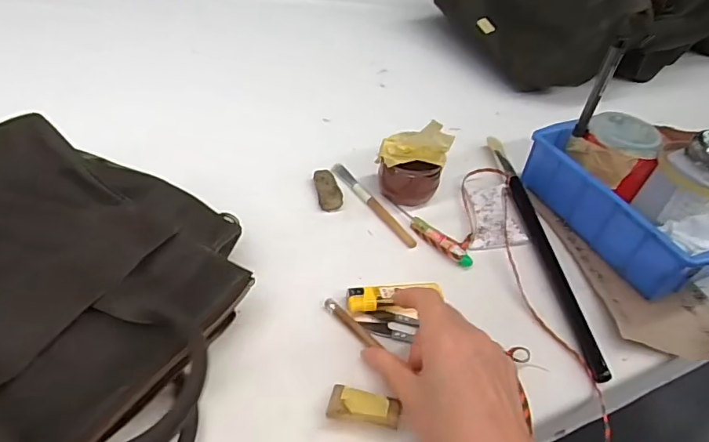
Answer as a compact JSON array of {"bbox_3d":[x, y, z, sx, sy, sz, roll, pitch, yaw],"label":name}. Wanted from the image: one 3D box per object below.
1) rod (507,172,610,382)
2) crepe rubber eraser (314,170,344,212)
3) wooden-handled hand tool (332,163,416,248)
[{"bbox_3d":[0.179,0.036,0.458,0.016,0.011,0.225,1,45,-9],"label":"rod"},{"bbox_3d":[-0.026,-0.032,0.501,0.024,0.009,0.050,-5,46,-14],"label":"crepe rubber eraser"},{"bbox_3d":[0.017,-0.019,0.497,0.015,0.008,0.127,-23,53,-29],"label":"wooden-handled hand tool"}]

